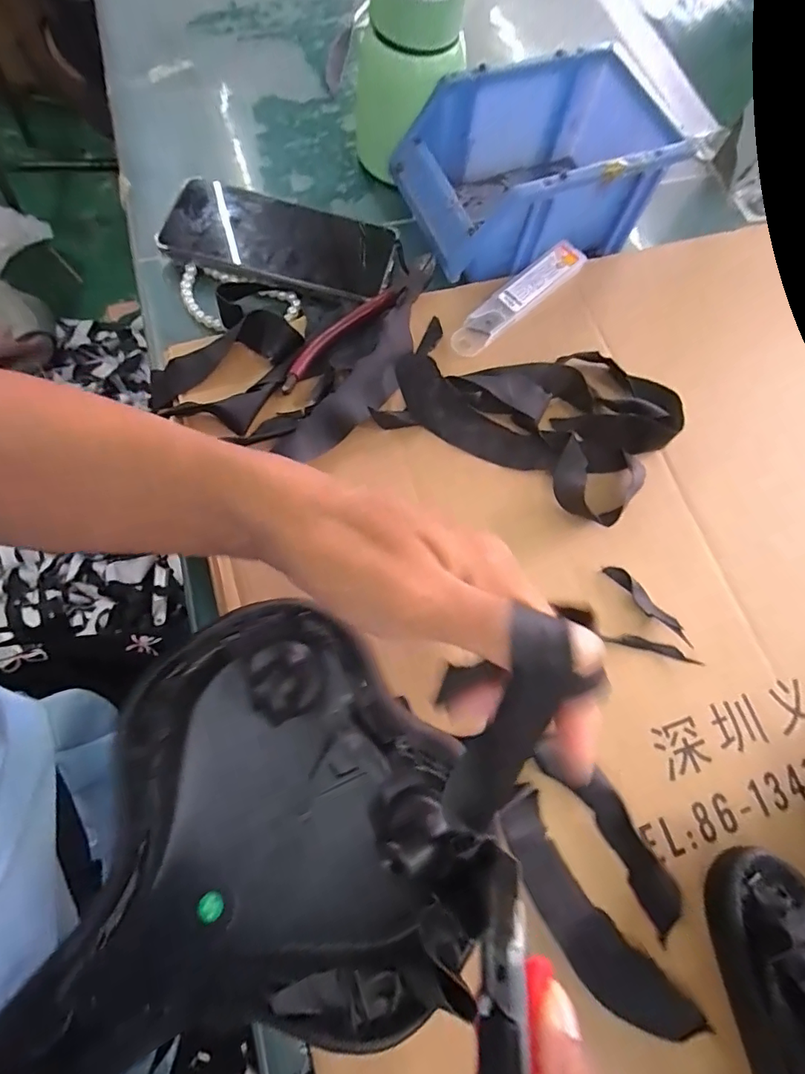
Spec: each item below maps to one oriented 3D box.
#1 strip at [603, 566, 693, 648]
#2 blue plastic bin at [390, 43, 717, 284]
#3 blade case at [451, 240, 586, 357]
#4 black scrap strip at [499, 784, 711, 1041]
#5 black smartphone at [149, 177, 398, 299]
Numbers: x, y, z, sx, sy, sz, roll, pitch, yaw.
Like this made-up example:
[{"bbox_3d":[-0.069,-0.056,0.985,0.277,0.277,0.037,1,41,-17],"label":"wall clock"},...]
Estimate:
[{"bbox_3d":[0.146,0.039,0.285,0.009,0.010,0.060,-38,79,-15],"label":"strip"},{"bbox_3d":[0.098,-0.274,0.355,0.180,0.072,0.124,-17,74,-10],"label":"blue plastic bin"},{"bbox_3d":[0.084,-0.173,0.346,0.128,0.013,0.026,-41,80,-15],"label":"blade case"},{"bbox_3d":[0.090,0.186,0.230,0.033,0.018,0.126,-34,78,-14],"label":"black scrap strip"},{"bbox_3d":[-0.089,-0.218,0.352,0.159,0.012,0.082,11,66,-5],"label":"black smartphone"}]

